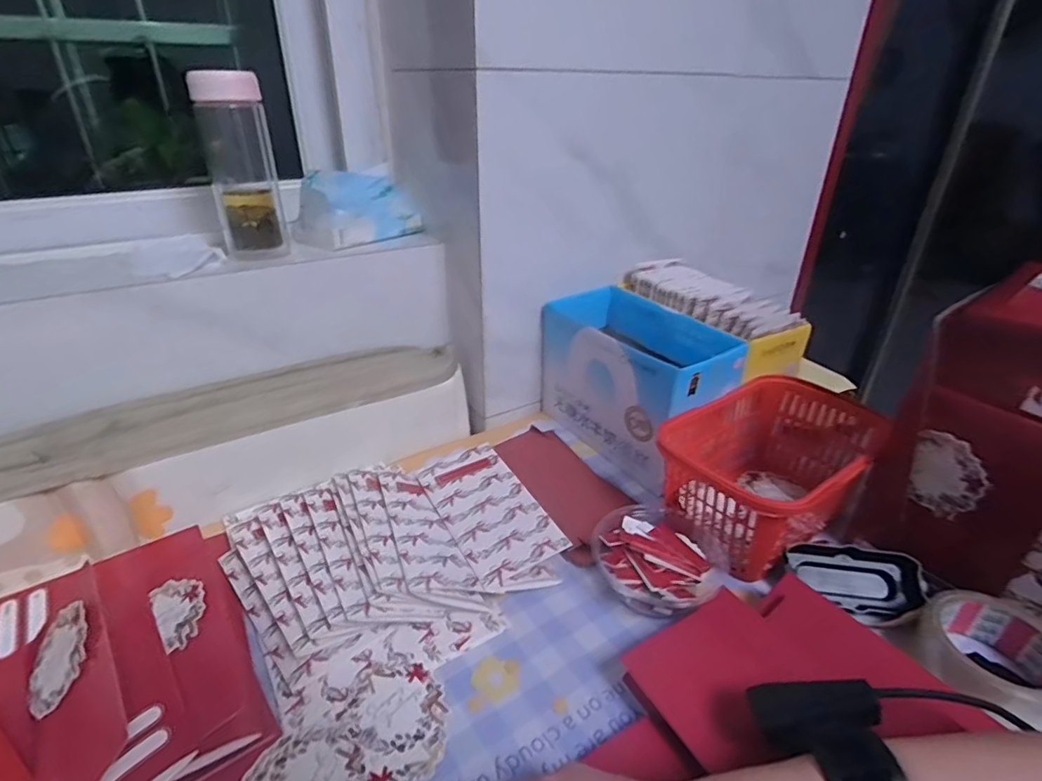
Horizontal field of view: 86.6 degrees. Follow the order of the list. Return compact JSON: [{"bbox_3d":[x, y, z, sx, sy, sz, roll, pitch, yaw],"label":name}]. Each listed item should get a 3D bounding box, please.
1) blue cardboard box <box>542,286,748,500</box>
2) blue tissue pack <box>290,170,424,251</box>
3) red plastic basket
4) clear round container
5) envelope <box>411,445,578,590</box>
[{"bbox_3d":[0.133,-0.009,0.674,0.125,0.159,0.222,-19,35,-31],"label":"blue cardboard box"},{"bbox_3d":[-0.195,-0.223,0.671,0.146,0.076,0.080,-13,32,-23],"label":"blue tissue pack"},{"bbox_3d":[0.248,0.083,0.561,0.232,0.115,0.144,-22,37,-35],"label":"red plastic basket"},{"bbox_3d":[0.123,0.154,0.497,0.107,0.040,0.111,1,30,0],"label":"clear round container"},{"bbox_3d":[-0.034,0.112,0.540,0.085,0.004,0.169,-22,37,-20],"label":"envelope"}]

